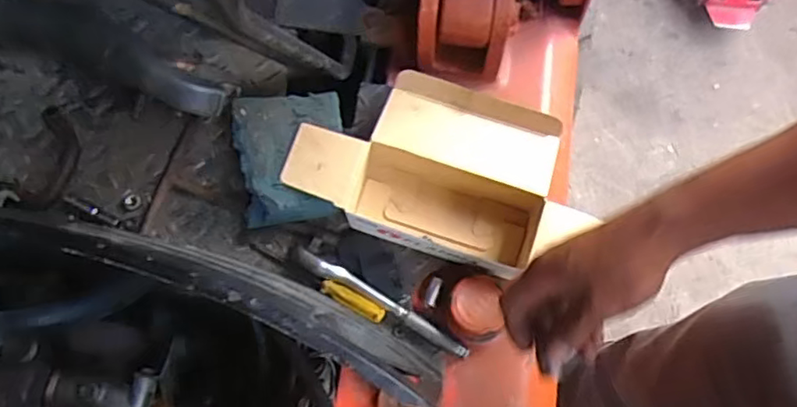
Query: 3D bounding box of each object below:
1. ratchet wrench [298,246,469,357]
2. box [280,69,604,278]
[{"bbox_3d":[-0.016,0.092,0.589,0.185,0.019,0.016,27,69,12],"label":"ratchet wrench"},{"bbox_3d":[0.042,-0.033,0.611,0.277,0.075,0.156,18,68,8],"label":"box"}]

